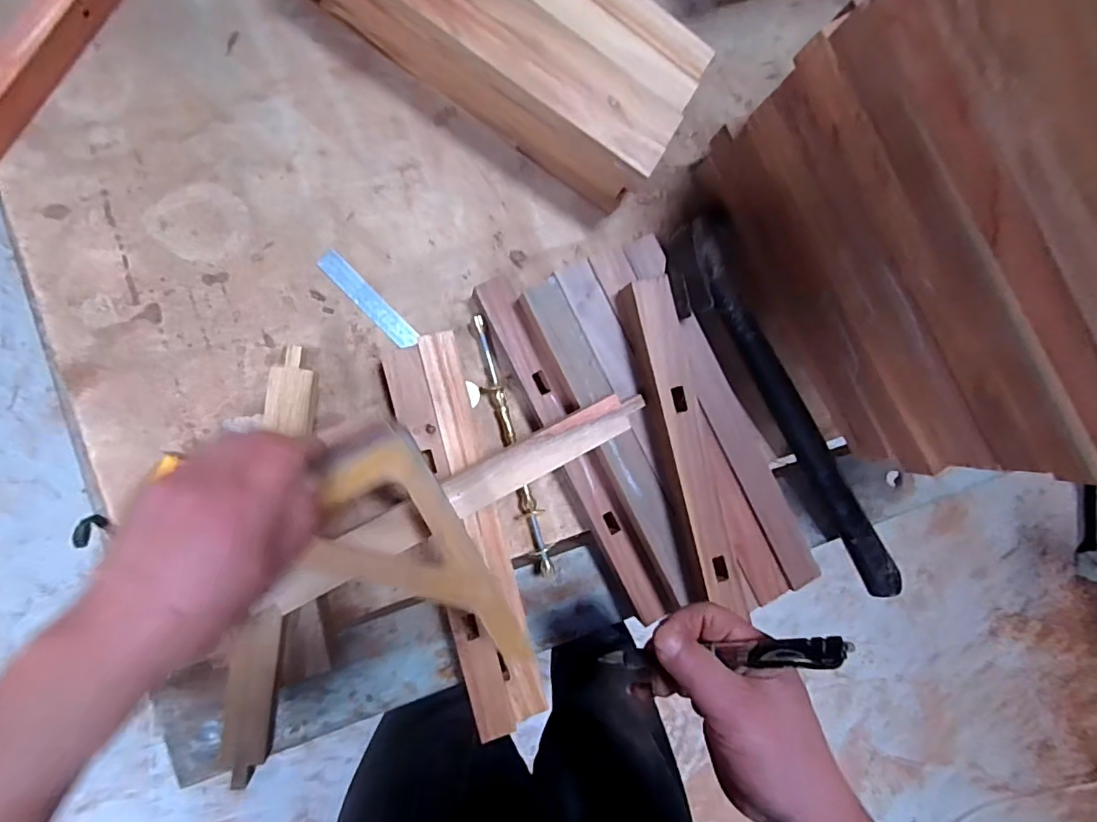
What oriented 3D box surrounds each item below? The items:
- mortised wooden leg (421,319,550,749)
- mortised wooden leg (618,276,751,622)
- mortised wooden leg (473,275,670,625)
[{"bbox_3d":[-0.067,0.100,0.441,0.067,0.041,0.331,-13,92,-9],"label":"mortised wooden leg"},{"bbox_3d":[0.106,0.026,0.412,0.043,0.024,0.258,-13,92,-9],"label":"mortised wooden leg"},{"bbox_3d":[0.018,0.036,0.457,0.032,0.038,0.314,-27,94,-9],"label":"mortised wooden leg"}]

